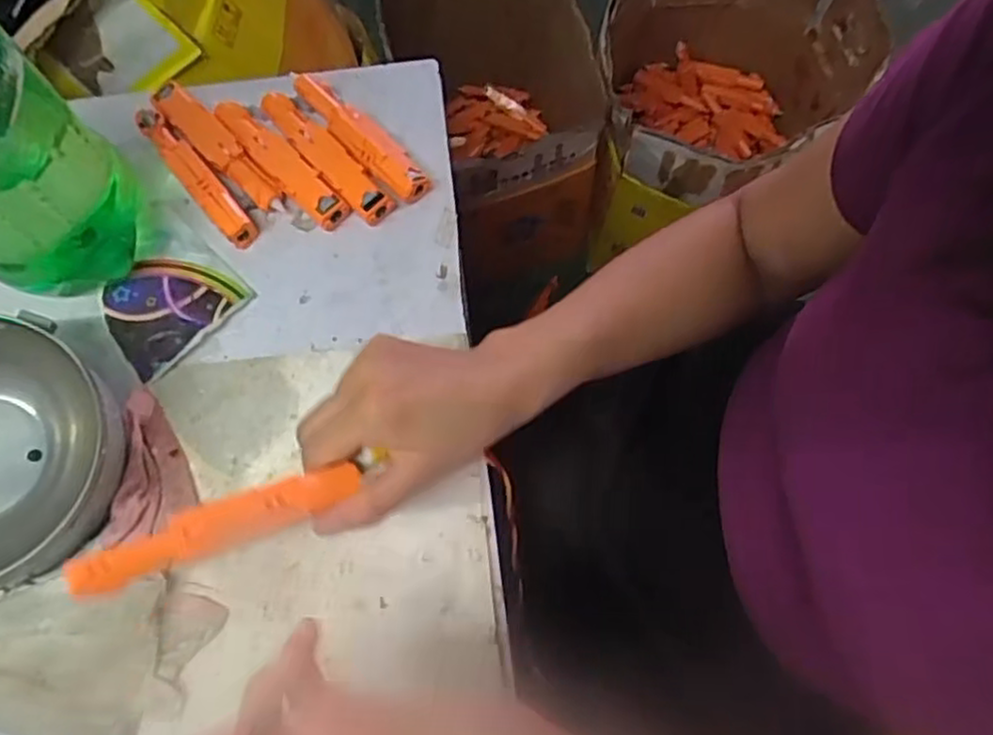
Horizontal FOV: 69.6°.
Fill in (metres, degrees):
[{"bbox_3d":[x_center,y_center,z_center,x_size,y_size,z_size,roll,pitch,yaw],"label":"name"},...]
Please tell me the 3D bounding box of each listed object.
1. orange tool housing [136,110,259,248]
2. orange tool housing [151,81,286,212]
[{"bbox_3d":[-0.201,-0.127,0.478,0.021,0.022,0.114,-39,78,-10],"label":"orange tool housing"},{"bbox_3d":[-0.188,-0.150,0.486,0.120,0.018,0.025,43,79,10],"label":"orange tool housing"}]

